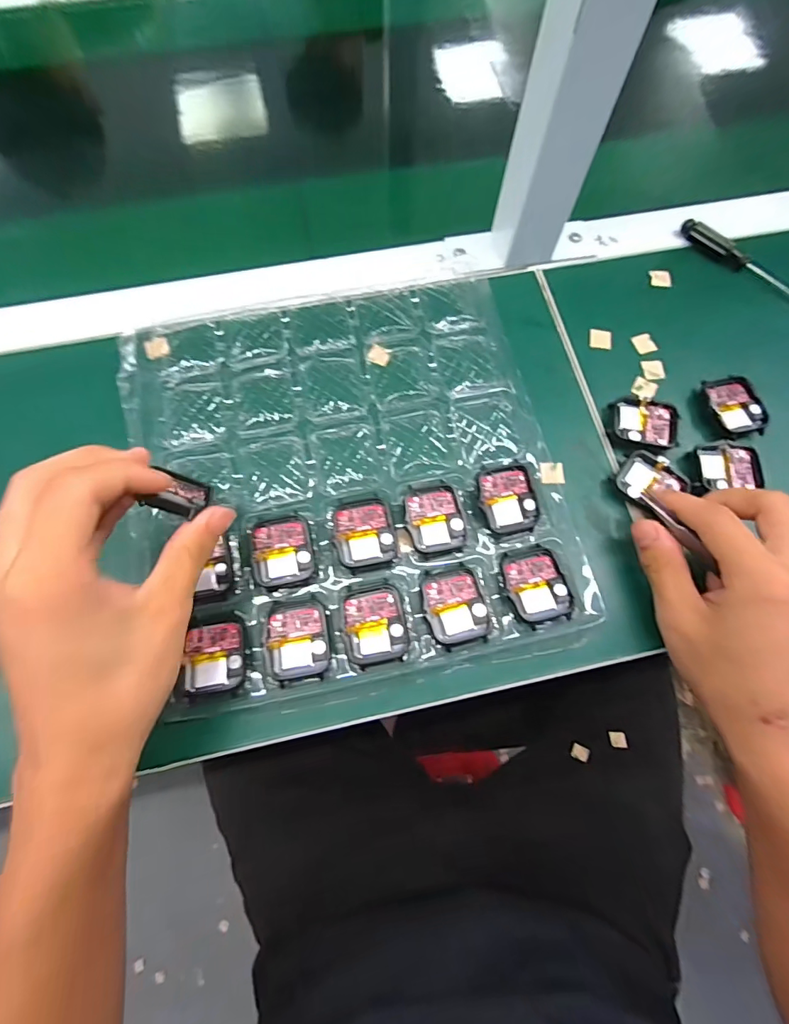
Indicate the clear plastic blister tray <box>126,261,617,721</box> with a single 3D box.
[{"bbox_3d":[-0.031,-0.033,0.297,0.255,0.013,0.275,-12,72,-6],"label":"clear plastic blister tray"}]

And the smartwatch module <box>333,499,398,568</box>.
[{"bbox_3d":[-0.019,0.013,0.284,0.037,0.006,0.041,-8,71,-5],"label":"smartwatch module"}]

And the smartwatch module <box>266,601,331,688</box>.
[{"bbox_3d":[-0.057,0.076,0.264,0.036,0.004,0.044,-9,71,-5],"label":"smartwatch module"}]

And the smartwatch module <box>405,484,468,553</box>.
[{"bbox_3d":[0.026,0.003,0.288,0.036,0.006,0.044,-13,72,-7],"label":"smartwatch module"}]

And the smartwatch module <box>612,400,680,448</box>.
[{"bbox_3d":[0.175,-0.062,0.315,0.042,0.011,0.033,10,71,1],"label":"smartwatch module"}]

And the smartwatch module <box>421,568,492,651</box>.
[{"bbox_3d":[0.038,0.057,0.271,0.036,0.004,0.044,-13,72,-7],"label":"smartwatch module"}]

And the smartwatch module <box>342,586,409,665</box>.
[{"bbox_3d":[-0.012,0.067,0.266,0.035,0.007,0.041,-12,72,-6],"label":"smartwatch module"}]

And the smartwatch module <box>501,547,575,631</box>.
[{"bbox_3d":[0.088,0.045,0.276,0.036,0.007,0.045,-14,72,-7],"label":"smartwatch module"}]

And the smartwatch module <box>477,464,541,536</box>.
[{"bbox_3d":[0.074,-0.009,0.291,0.037,0.010,0.042,-13,72,-7],"label":"smartwatch module"}]

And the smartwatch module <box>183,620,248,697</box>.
[{"bbox_3d":[-0.104,0.084,0.260,0.033,0.005,0.039,-11,72,-6],"label":"smartwatch module"}]

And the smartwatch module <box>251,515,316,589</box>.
[{"bbox_3d":[-0.071,0.023,0.282,0.037,0.004,0.043,-10,71,-6],"label":"smartwatch module"}]

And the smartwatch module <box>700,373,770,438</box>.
[{"bbox_3d":[0.242,-0.075,0.322,0.038,0.012,0.046,-8,71,-5],"label":"smartwatch module"}]

